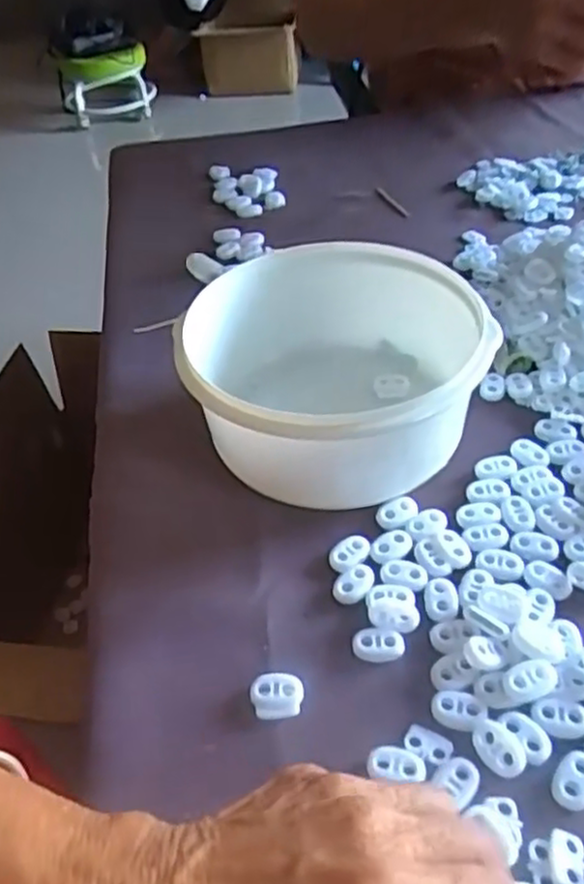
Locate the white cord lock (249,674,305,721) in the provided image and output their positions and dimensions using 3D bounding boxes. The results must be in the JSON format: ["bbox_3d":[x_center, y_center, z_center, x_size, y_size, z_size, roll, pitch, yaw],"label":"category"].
[{"bbox_3d":[-0.007,0.109,0.310,0.022,0.006,0.018,-5,42,1],"label":"white cord lock"}]

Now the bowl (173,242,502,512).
[{"bbox_3d":[0.020,-0.037,0.396,0.150,0.073,0.147,-3,42,3],"label":"bowl"}]

